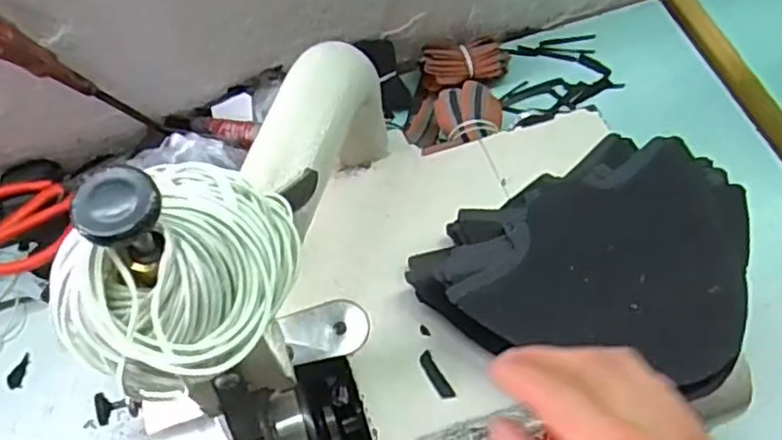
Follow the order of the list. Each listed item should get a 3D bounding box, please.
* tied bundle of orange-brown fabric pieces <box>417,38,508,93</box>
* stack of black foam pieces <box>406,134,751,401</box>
[{"bbox_3d":[0.073,-0.150,0.642,0.084,0.032,0.046,0,64,0],"label":"tied bundle of orange-brown fabric pieces"},{"bbox_3d":[0.119,0.009,0.402,0.188,0.028,0.161,11,64,5],"label":"stack of black foam pieces"}]

